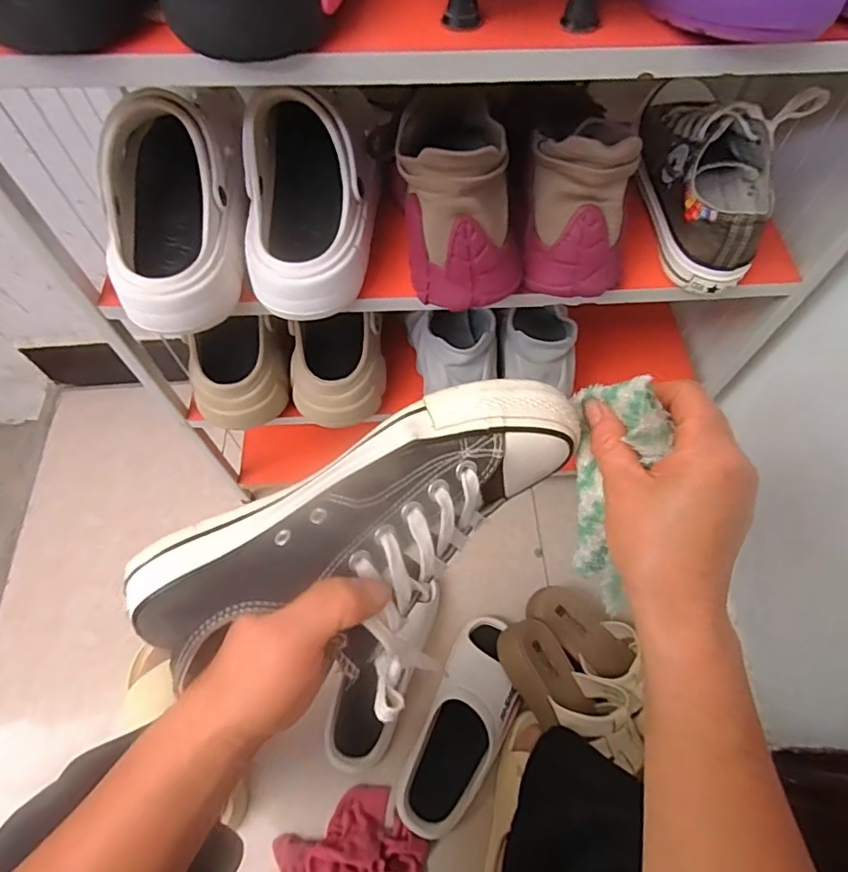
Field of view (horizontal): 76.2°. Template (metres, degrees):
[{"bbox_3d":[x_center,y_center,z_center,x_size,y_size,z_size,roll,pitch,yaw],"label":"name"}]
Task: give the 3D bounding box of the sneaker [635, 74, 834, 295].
[{"bbox_3d":[0.243,-0.238,0.468,0.097,0.079,0.225,11,63,5],"label":"sneaker"}]

